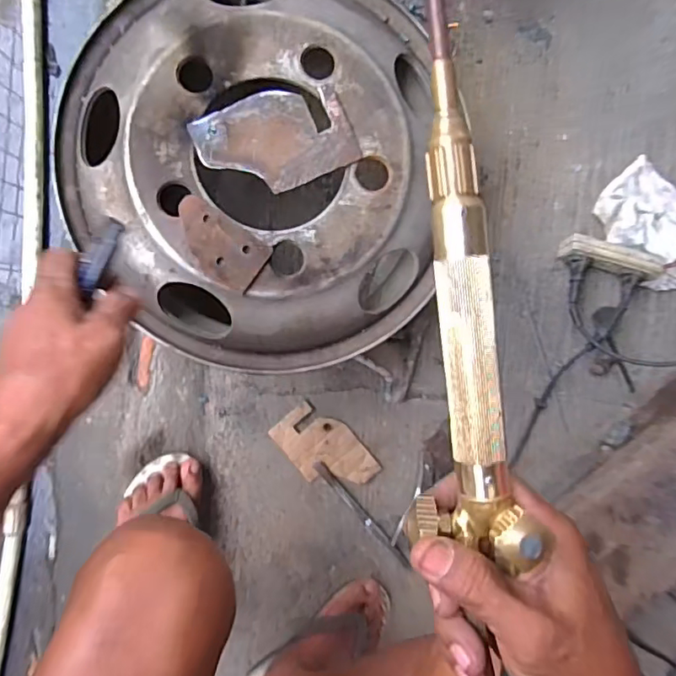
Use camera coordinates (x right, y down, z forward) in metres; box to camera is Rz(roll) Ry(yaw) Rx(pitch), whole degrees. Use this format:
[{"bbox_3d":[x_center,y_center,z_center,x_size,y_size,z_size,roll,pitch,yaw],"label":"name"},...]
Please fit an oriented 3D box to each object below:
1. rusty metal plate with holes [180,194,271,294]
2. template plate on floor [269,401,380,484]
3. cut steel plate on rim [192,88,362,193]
[{"bbox_3d":[-0.118,-0.090,0.519,0.094,0.008,0.055,34,90,-6],"label":"rusty metal plate with holes"},{"bbox_3d":[-0.019,0.158,0.755,0.090,0.008,0.141,-39,95,-2],"label":"template plate on floor"},{"bbox_3d":[-0.059,-0.192,0.521,0.145,0.005,0.093,-25,96,-6],"label":"cut steel plate on rim"}]

